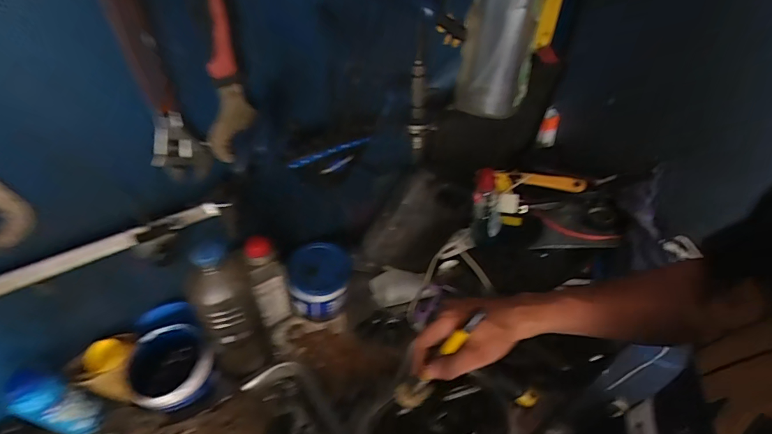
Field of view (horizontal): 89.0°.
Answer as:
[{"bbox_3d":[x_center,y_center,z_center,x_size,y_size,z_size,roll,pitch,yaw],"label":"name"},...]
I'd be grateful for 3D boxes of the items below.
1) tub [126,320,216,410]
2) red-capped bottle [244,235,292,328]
[{"bbox_3d":[-0.299,0.211,0.553,0.107,0.060,0.099,0,44,0],"label":"tub"},{"bbox_3d":[-0.182,0.103,0.615,0.051,0.172,0.044,-21,48,-21],"label":"red-capped bottle"}]

